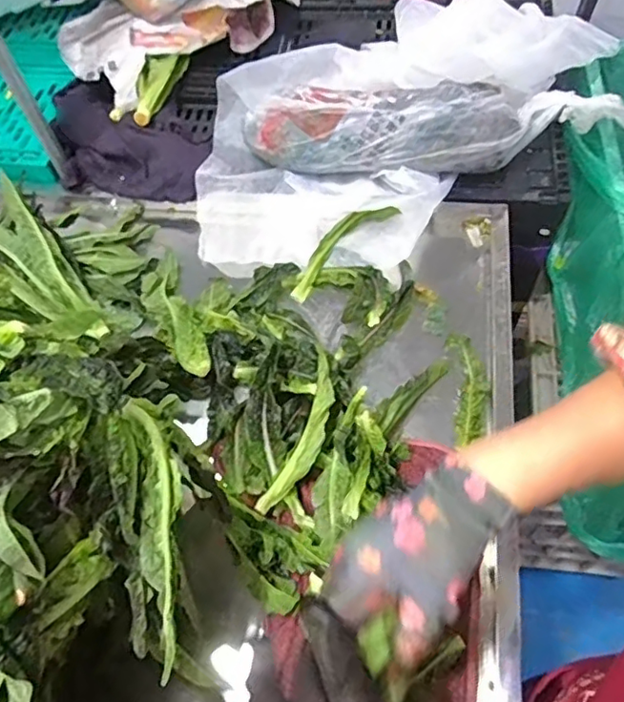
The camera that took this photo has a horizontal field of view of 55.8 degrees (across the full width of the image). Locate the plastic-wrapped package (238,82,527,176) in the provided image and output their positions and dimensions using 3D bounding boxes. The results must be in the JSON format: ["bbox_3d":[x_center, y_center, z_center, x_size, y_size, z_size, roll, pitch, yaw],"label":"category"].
[{"bbox_3d":[0.081,-0.254,0.692,0.316,0.098,0.092,6,61,9],"label":"plastic-wrapped package"}]

